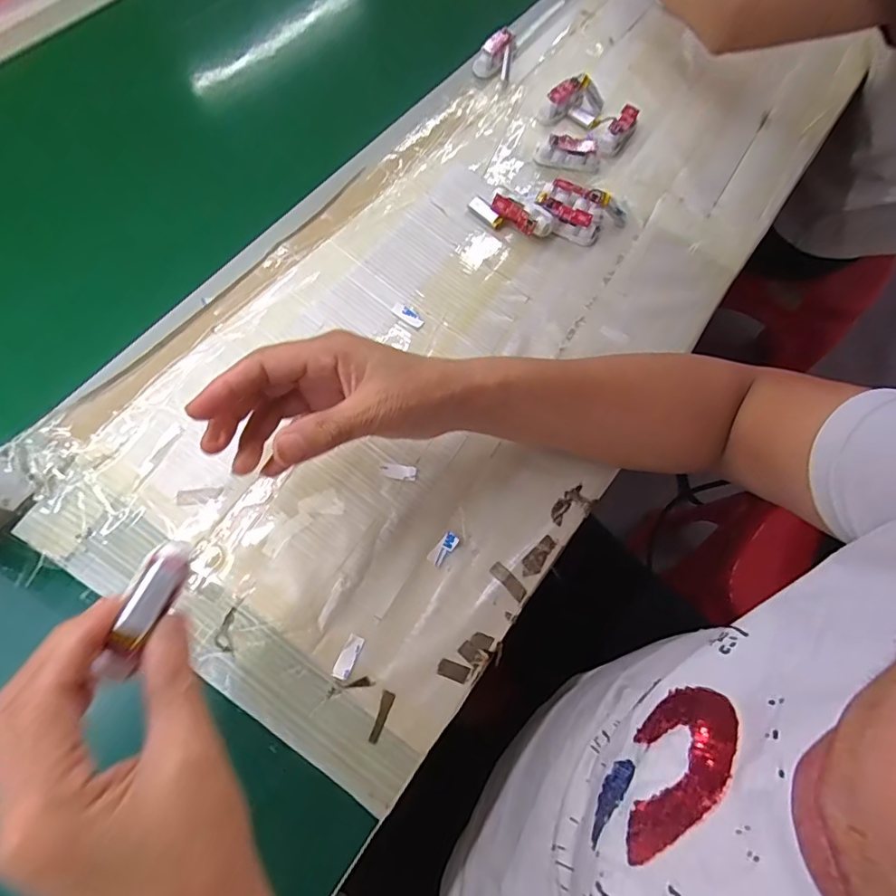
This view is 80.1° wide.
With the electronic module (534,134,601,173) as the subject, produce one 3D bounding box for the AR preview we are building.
[{"bbox_3d":[0.113,-0.275,0.495,0.061,0.023,0.020,9,68,-3],"label":"electronic module"}]

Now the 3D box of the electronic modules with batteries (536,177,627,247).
[{"bbox_3d":[0.117,-0.207,0.470,0.074,0.028,0.042,23,68,3],"label":"electronic modules with batteries"}]

